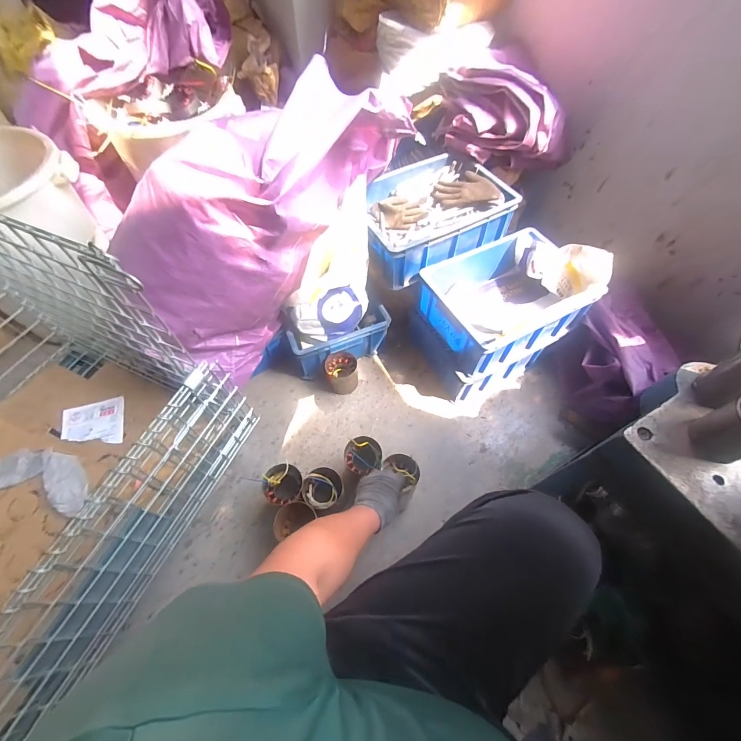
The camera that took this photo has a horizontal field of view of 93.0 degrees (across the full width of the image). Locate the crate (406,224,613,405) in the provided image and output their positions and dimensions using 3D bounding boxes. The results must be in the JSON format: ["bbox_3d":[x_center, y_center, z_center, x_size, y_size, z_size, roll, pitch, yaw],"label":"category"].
[{"bbox_3d":[0.365,-0.170,1.029,0.433,0.306,0.316,-27,63,-17],"label":"crate"}]

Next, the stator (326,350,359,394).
[{"bbox_3d":[-0.084,0.005,1.052,0.103,0.091,0.105,0,58,-1],"label":"stator"}]

